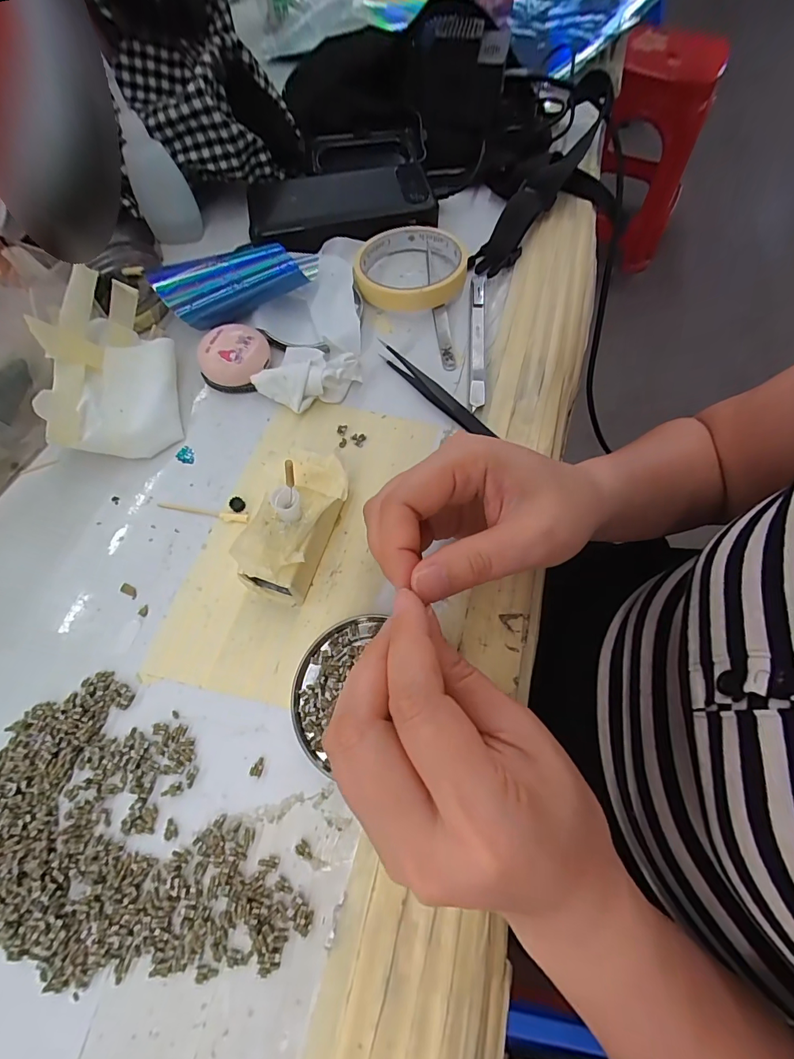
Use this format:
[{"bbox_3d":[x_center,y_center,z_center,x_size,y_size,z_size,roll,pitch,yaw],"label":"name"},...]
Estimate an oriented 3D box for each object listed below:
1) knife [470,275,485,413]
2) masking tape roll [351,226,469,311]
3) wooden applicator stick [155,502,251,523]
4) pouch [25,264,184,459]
[{"bbox_3d":[0.060,-0.143,0.315,0.010,0.006,0.133,5,67,2],"label":"knife"},{"bbox_3d":[0.012,-0.211,0.338,0.087,0.020,0.086,0,67,0],"label":"masking tape roll"},{"bbox_3d":[-0.121,-0.012,0.264,0.060,0.004,0.006,12,67,5],"label":"wooden applicator stick"},{"bbox_3d":[-0.186,-0.104,0.273,0.067,0.061,0.108,-10,67,-4],"label":"pouch"}]

